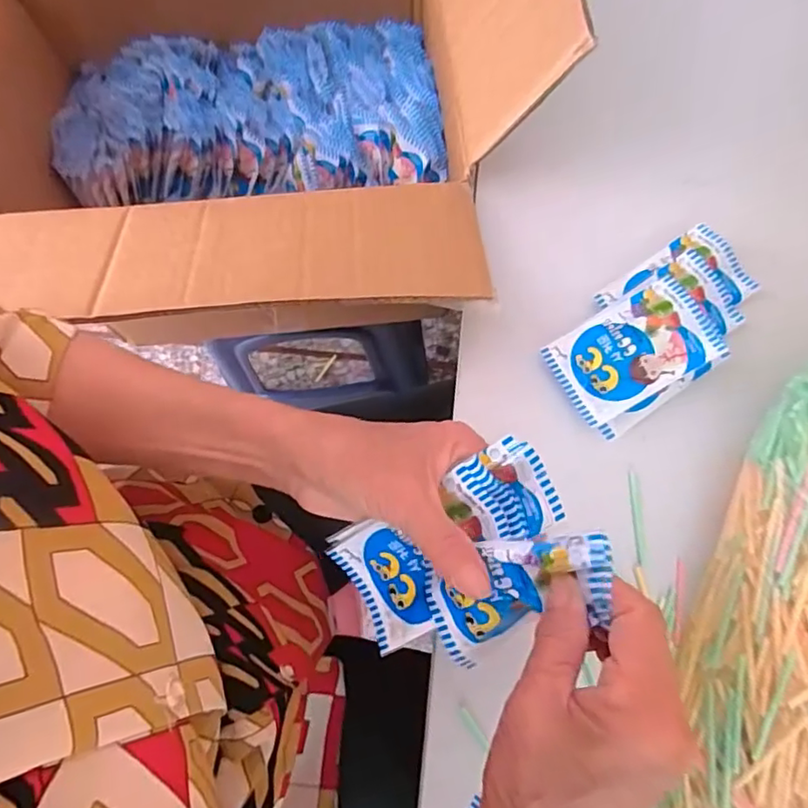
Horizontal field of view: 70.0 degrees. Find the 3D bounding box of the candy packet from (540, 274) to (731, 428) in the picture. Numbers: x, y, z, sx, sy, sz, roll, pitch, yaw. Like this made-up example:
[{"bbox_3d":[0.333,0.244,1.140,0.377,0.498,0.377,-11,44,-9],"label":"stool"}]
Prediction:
[{"bbox_3d":[0.156,-0.037,0.392,0.101,0.018,0.065,-27,78,-6],"label":"candy packet"}]

